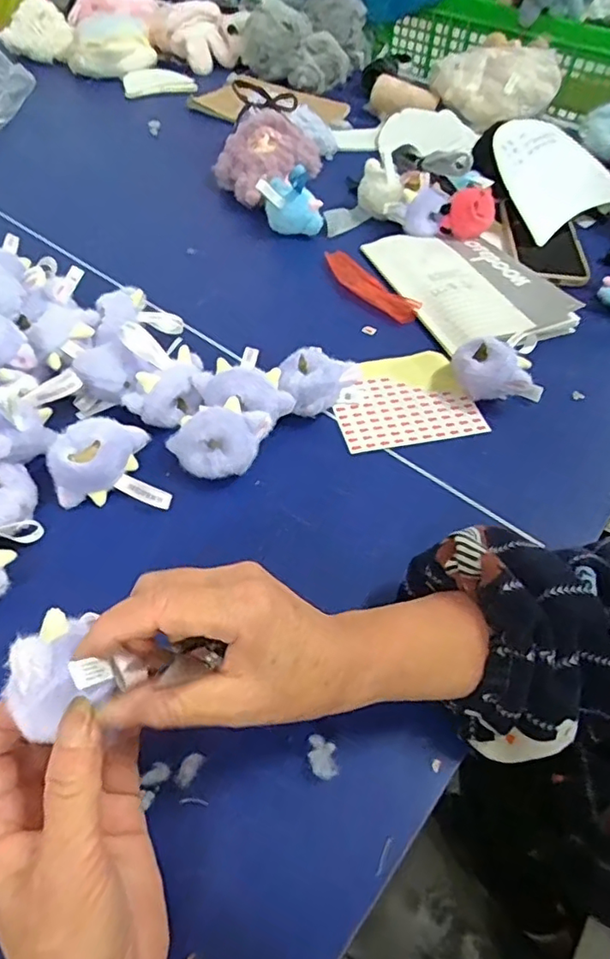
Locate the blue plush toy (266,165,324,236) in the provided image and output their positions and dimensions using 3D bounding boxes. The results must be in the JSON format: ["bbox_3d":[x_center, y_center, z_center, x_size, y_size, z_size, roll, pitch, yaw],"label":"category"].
[{"bbox_3d":[-0.010,-0.314,0.635,0.065,0.077,0.047,5,52,1],"label":"blue plush toy"}]

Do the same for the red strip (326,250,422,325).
[{"bbox_3d":[0.065,-0.200,0.586,0.039,0.015,0.130,-32,60,-24],"label":"red strip"}]

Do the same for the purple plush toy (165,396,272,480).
[{"bbox_3d":[-0.066,-0.030,0.424,0.064,0.045,0.053,29,56,18],"label":"purple plush toy"}]

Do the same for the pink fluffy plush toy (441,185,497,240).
[{"bbox_3d":[0.189,-0.306,0.648,0.054,0.040,0.055,22,54,14],"label":"pink fluffy plush toy"}]

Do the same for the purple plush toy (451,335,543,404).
[{"bbox_3d":[0.163,-0.087,0.483,0.077,0.042,0.039,23,55,15],"label":"purple plush toy"}]

